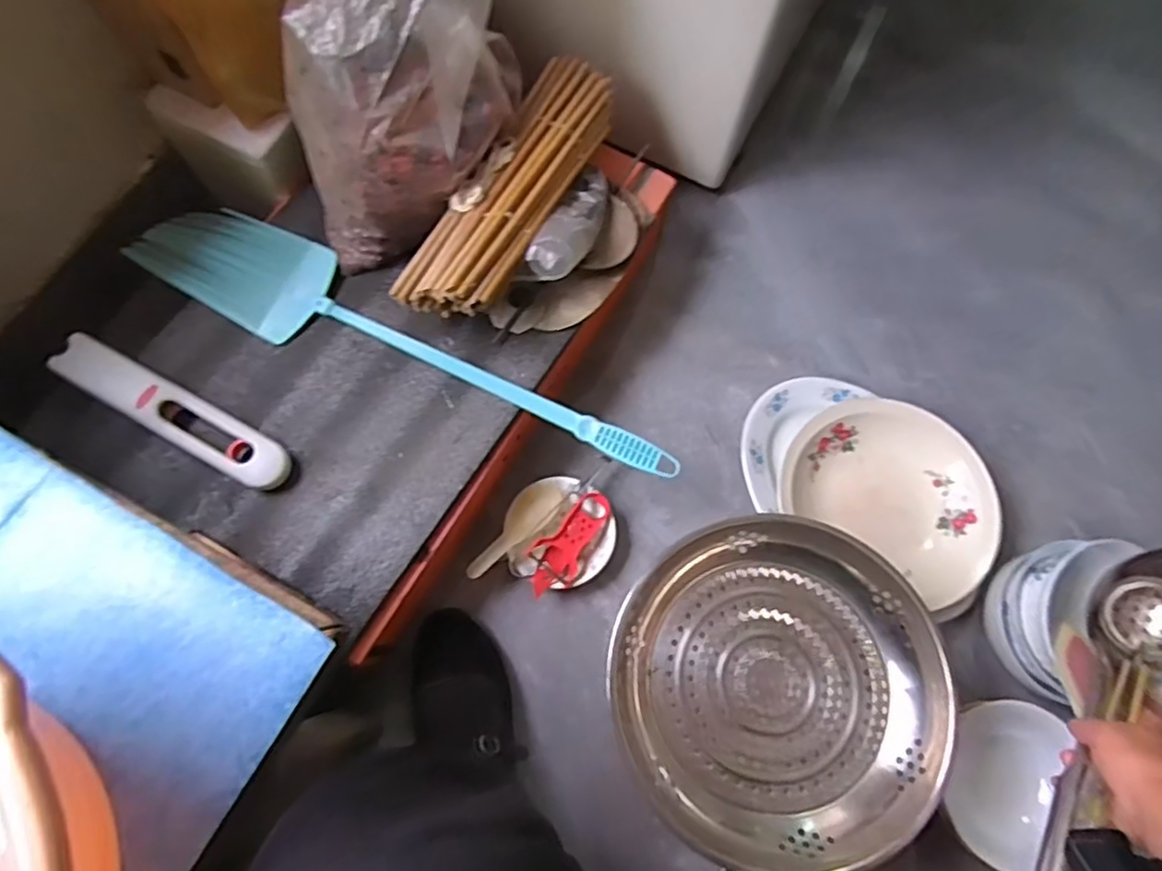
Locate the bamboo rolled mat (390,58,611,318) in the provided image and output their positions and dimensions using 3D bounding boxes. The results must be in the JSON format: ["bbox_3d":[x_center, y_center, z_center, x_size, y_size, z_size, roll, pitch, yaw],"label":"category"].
[{"bbox_3d":[-0.063,-0.247,0.656,0.086,0.053,0.315,28,73,6],"label":"bamboo rolled mat"}]

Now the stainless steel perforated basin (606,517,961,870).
[{"bbox_3d":[0.169,0.214,0.576,0.277,0.064,0.273,1,72,-2],"label":"stainless steel perforated basin"}]

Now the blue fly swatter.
[{"bbox_3d":[-0.187,-0.093,0.666,0.599,0.017,0.106,27,73,7],"label":"blue fly swatter"}]

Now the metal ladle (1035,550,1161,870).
[{"bbox_3d":[0.427,0.239,0.528,0.091,0.071,0.343,44,66,11],"label":"metal ladle"}]

